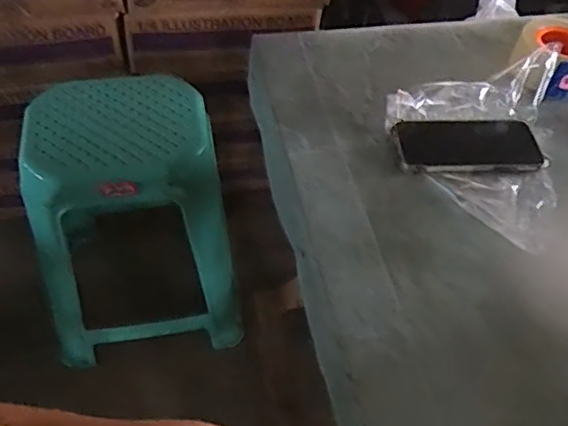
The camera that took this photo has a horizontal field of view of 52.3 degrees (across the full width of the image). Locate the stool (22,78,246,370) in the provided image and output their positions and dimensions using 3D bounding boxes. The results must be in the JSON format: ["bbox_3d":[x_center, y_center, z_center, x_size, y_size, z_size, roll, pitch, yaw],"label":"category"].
[{"bbox_3d":[-0.309,0.022,1.219,0.396,0.535,0.306,-4,52,-7],"label":"stool"}]

